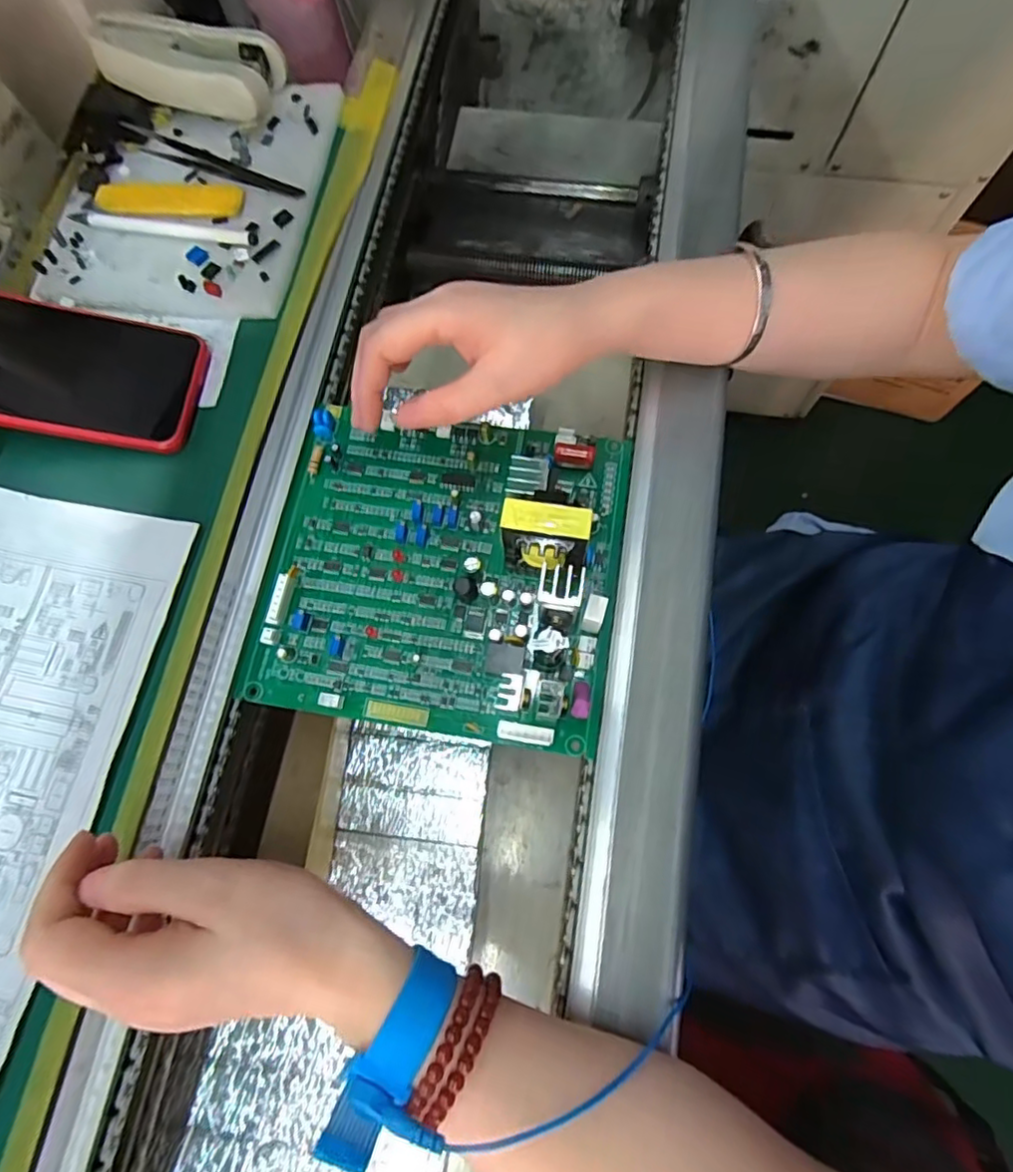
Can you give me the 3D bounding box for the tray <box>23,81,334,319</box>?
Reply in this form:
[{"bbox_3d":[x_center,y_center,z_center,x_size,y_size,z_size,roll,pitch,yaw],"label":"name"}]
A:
[{"bbox_3d":[-0.202,-0.257,0.385,0.161,0.017,0.178,7,74,2],"label":"tray"}]

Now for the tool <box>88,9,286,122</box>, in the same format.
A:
[{"bbox_3d":[-0.207,-0.339,0.393,0.111,0.032,0.048,15,74,6],"label":"tool"}]

